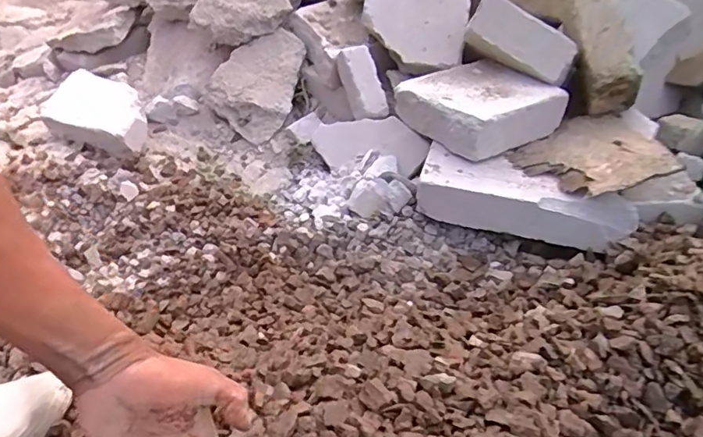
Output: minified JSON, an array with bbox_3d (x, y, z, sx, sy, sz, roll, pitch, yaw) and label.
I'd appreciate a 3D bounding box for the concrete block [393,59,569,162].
[{"bbox_3d":[0.225,-0.199,0.939,0.213,0.079,0.210,-23,47,-25],"label":"concrete block"}]

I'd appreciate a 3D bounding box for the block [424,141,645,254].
[{"bbox_3d":[0.278,-0.031,0.856,0.331,0.075,0.121,14,43,14],"label":"block"}]

